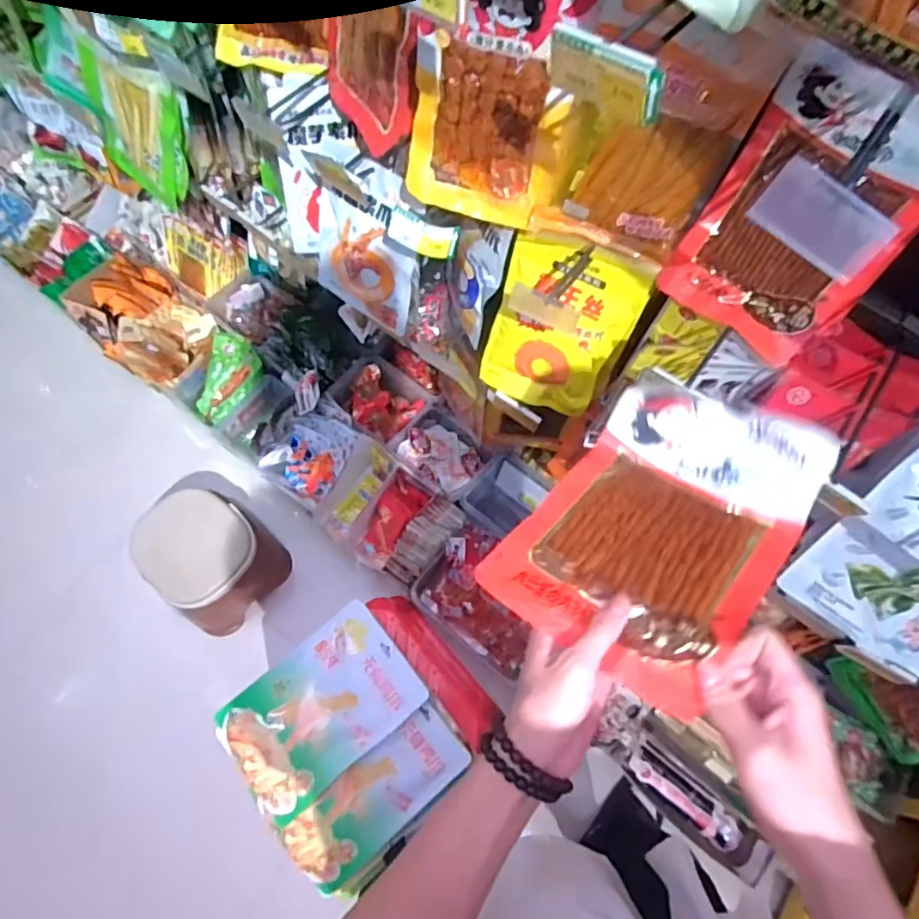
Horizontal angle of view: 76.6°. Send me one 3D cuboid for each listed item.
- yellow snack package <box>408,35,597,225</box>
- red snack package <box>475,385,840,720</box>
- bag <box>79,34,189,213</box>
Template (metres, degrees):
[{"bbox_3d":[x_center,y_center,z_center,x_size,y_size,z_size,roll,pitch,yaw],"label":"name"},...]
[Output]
[{"bbox_3d":[0.030,-0.351,0.642,0.170,0.170,0.028,19,49,10],"label":"yellow snack package"},{"bbox_3d":[0.162,0.045,0.458,0.171,0.033,0.264,29,56,28],"label":"red snack package"},{"bbox_3d":[-0.546,-0.563,0.985,0.202,0.204,0.031,36,50,5],"label":"bag"}]

